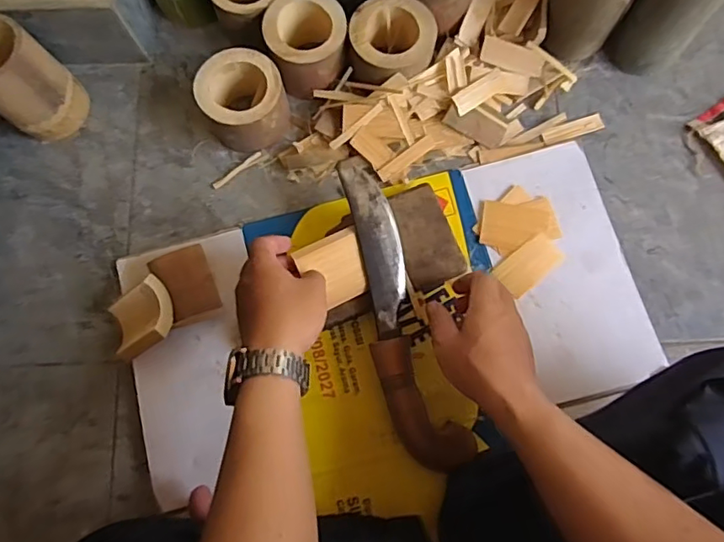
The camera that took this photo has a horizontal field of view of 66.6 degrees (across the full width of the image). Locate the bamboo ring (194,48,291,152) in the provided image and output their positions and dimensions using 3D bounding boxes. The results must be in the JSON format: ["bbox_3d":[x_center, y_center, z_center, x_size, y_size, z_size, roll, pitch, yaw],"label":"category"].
[{"bbox_3d":[-0.129,-0.185,0.621,0.090,0.079,0.094,0,77,1],"label":"bamboo ring"}]

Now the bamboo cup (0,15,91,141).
[{"bbox_3d":[-0.375,-0.208,0.604,0.090,0.115,0.084,0,77,1],"label":"bamboo cup"}]

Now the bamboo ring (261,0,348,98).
[{"bbox_3d":[-0.061,-0.257,0.622,0.089,0.059,0.095,0,77,1],"label":"bamboo ring"}]

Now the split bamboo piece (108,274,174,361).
[{"bbox_3d":[-0.225,0.049,0.562,0.076,0.023,0.061,-29,80,26],"label":"split bamboo piece"}]

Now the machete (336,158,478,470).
[{"bbox_3d":[0.032,0.046,0.561,0.068,0.065,0.316,-19,77,-3],"label":"machete"}]

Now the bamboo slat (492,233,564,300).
[{"bbox_3d":[0.183,-0.009,0.595,0.070,0.004,0.040,-38,79,-7],"label":"bamboo slat"}]

